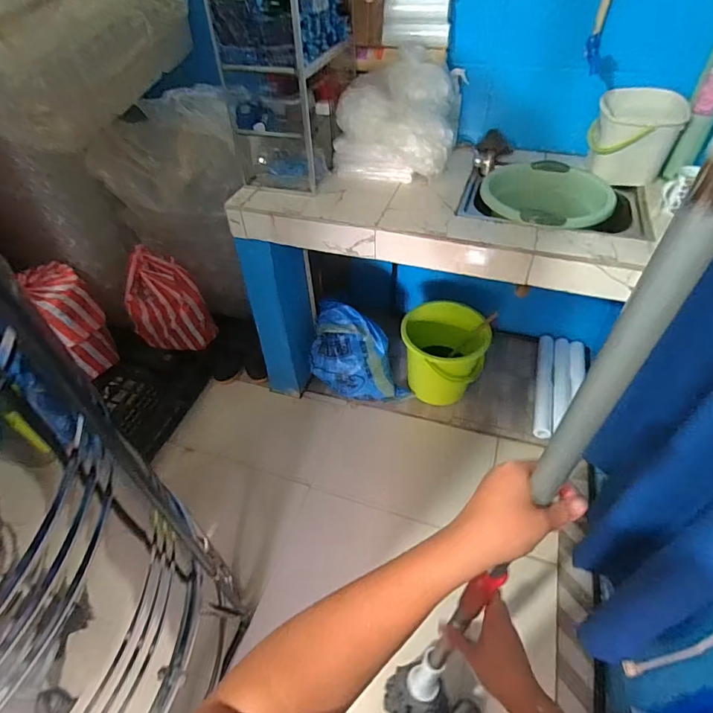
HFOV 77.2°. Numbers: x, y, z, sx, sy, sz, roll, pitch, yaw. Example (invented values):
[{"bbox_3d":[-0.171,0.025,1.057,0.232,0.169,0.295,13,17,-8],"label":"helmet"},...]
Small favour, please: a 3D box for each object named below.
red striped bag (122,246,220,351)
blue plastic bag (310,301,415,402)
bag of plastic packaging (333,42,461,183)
[{"bbox_3d":[-0.739,-0.198,1.752,0.286,0.376,0.169,-22,50,-18],"label":"red striped bag"},{"bbox_3d":[0.007,-0.003,1.716,0.350,0.381,0.225,-11,47,-8],"label":"blue plastic bag"},{"bbox_3d":[0.127,-0.701,1.309,0.330,0.286,0.244,16,49,16],"label":"bag of plastic packaging"}]

